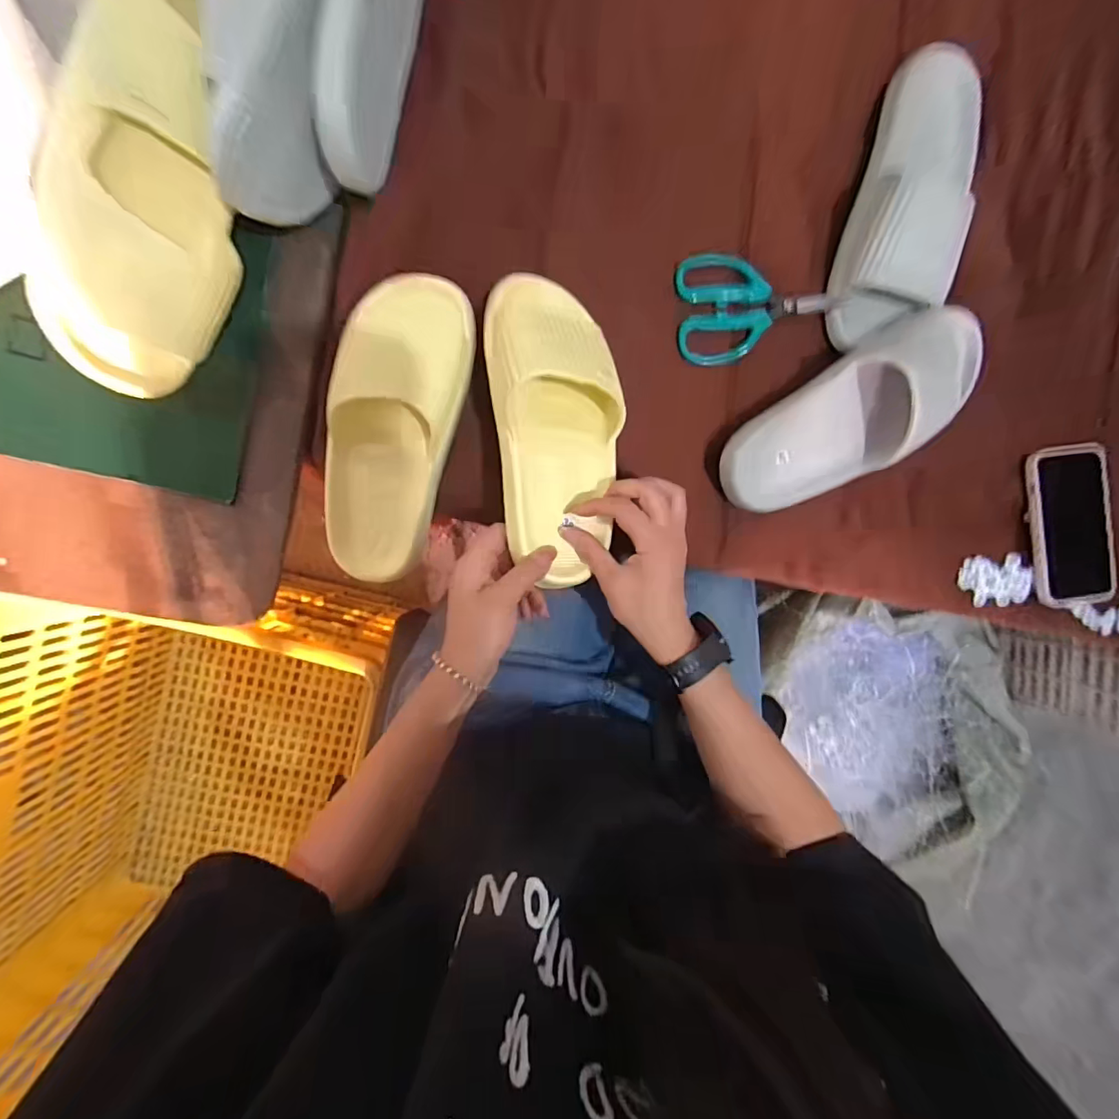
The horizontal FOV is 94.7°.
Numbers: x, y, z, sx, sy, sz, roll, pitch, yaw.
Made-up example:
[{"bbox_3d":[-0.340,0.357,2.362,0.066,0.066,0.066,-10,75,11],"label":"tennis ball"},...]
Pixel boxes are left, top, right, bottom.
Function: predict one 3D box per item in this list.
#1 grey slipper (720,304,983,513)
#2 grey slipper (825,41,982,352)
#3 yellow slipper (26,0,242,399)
[{"bbox_3d":[0.272,-0.129,0.451,0.230,0.061,0.108,-30,97,-3],"label":"grey slipper"},{"bbox_3d":[0.312,-0.312,0.450,0.105,0.055,0.257,9,94,-8],"label":"grey slipper"},{"bbox_3d":[-0.295,-0.249,0.379,0.095,0.096,0.251,7,94,-8],"label":"yellow slipper"}]

